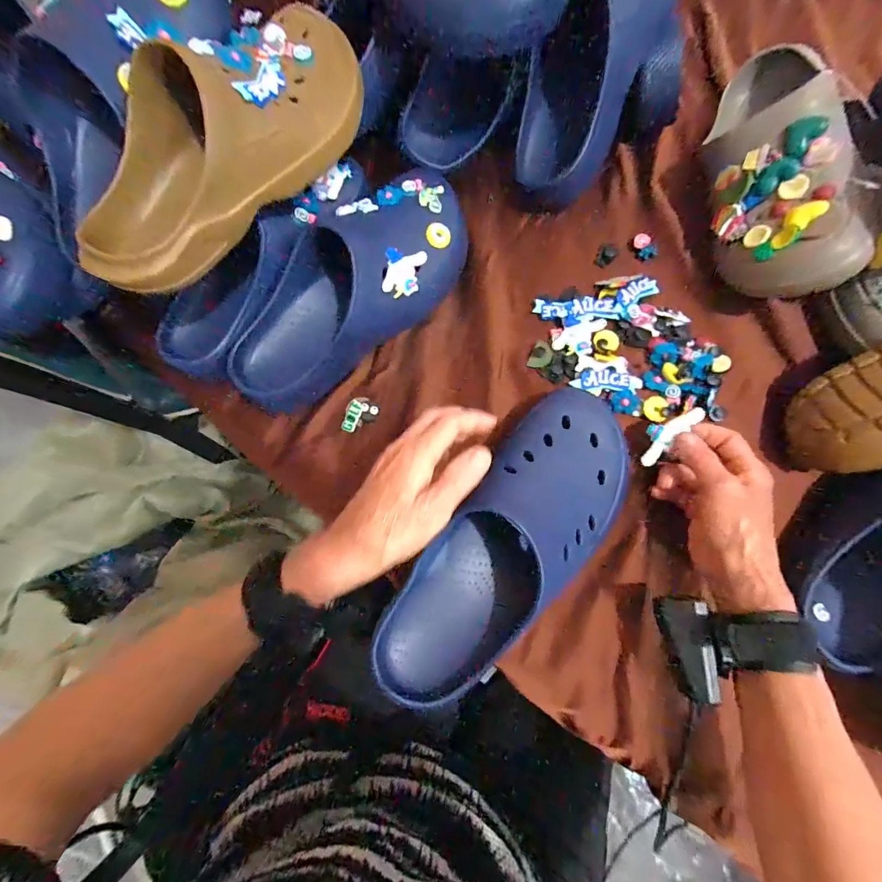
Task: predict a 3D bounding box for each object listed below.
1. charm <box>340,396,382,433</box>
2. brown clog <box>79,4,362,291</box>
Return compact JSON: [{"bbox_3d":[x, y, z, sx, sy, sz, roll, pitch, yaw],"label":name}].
[{"bbox_3d":[-0.080,-0.025,0.423,0.028,0.009,0.037,24,76,9],"label":"charm"},{"bbox_3d":[-0.175,-0.243,0.343,0.094,0.090,0.285,35,78,11],"label":"brown clog"}]

